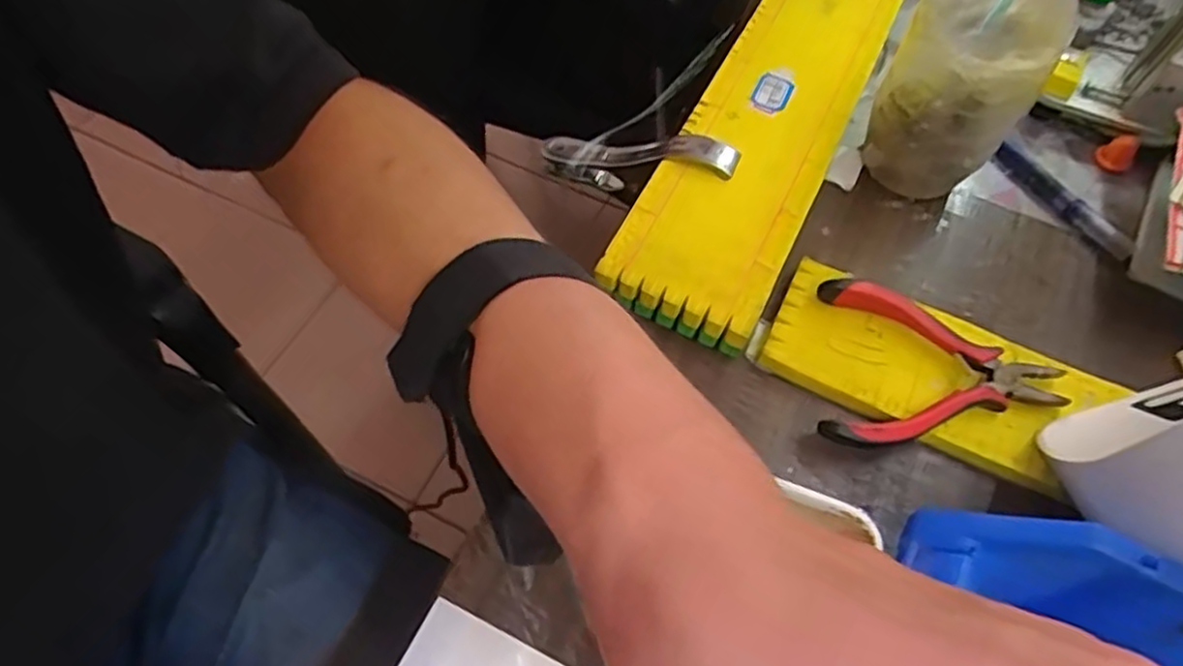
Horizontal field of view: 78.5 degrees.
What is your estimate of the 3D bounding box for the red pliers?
[{"bbox_3d":[0.161,0.014,0.332,0.106,0.016,0.075,5,60,0],"label":"red pliers"}]

